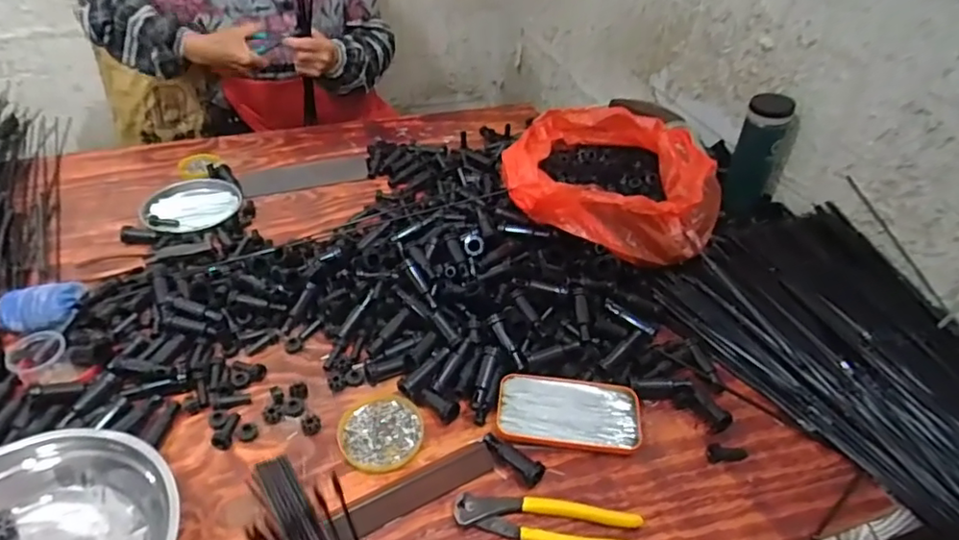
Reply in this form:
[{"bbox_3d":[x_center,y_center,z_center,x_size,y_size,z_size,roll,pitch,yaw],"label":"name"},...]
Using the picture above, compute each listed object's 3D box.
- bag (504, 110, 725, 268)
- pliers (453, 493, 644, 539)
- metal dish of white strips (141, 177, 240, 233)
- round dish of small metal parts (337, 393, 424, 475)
[{"bbox_3d":[0.180,-0.113,0.799,0.284,0.112,0.251,14,41,12],"label":"bag"},{"bbox_3d":[0.061,0.223,0.521,0.164,0.020,0.041,8,40,5],"label":"pliers"},{"bbox_3d":[-0.430,-0.098,0.879,0.137,0.016,0.126,2,40,-2],"label":"metal dish of white strips"},{"bbox_3d":[-0.099,0.161,0.590,0.081,0.006,0.085,2,40,-2],"label":"round dish of small metal parts"}]

